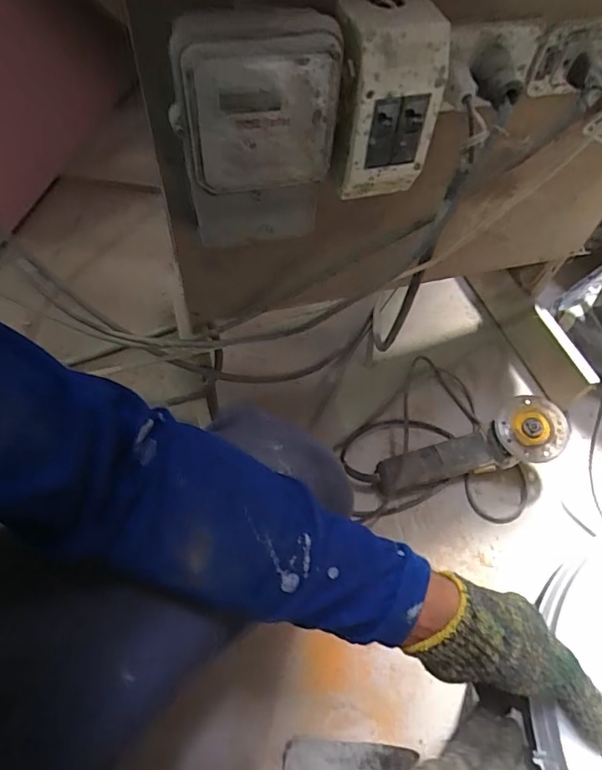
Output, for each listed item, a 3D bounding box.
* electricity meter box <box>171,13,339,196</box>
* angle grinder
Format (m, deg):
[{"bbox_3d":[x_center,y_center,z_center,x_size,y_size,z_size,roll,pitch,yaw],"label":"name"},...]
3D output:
[{"bbox_3d":[-0.034,-0.209,0.371,0.125,0.117,0.039,-10,59,-4],"label":"electricity meter box"},{"bbox_3d":[0.255,0.110,0.730,0.281,0.094,0.096,-18,60,-9],"label":"angle grinder"}]

